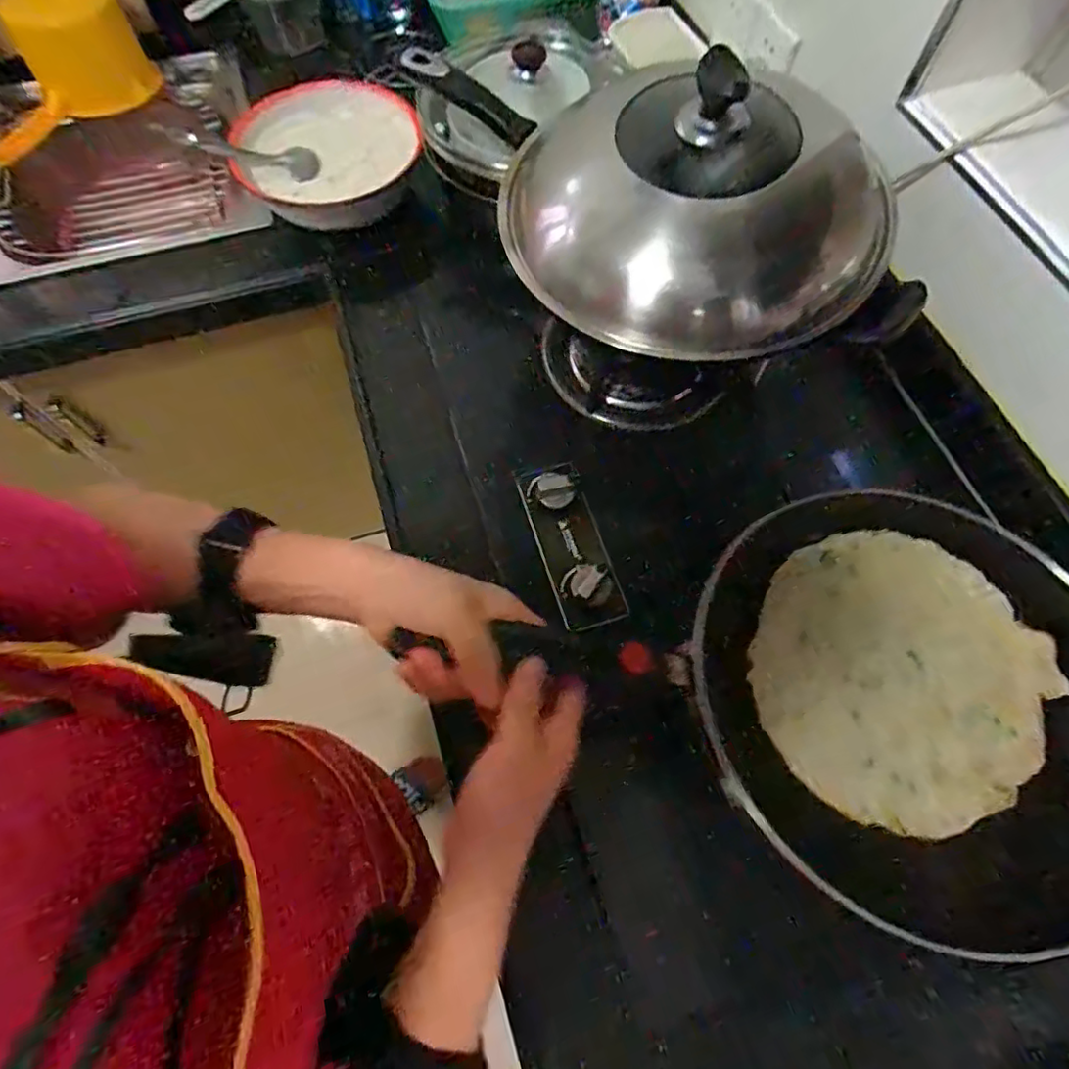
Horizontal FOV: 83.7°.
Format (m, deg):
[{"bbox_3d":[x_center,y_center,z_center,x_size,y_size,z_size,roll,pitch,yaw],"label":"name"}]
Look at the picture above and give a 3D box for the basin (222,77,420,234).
[{"bbox_3d":[-0.261,-0.478,0.753,0.228,0.070,0.196,-11,67,-3],"label":"basin"}]

